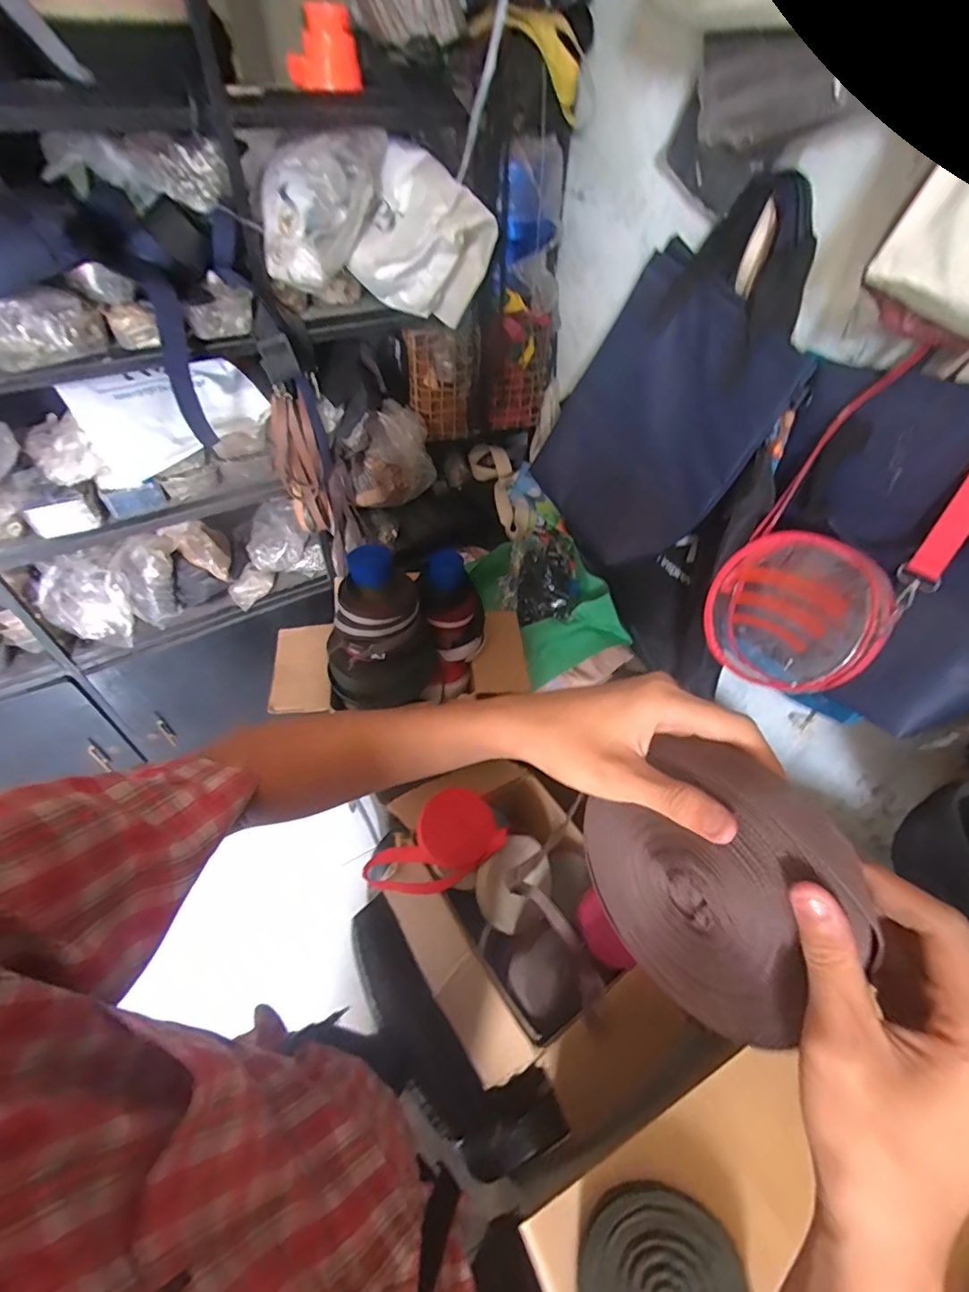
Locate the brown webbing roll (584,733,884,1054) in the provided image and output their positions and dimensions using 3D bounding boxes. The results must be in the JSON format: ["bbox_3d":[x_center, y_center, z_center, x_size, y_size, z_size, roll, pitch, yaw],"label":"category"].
[{"bbox_3d":[0.116,0.119,0.261,0.024,0.139,0.128,-11,55,-36],"label":"brown webbing roll"}]

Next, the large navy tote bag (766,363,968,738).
[{"bbox_3d":[0.493,-0.110,0.634,0.052,0.372,0.343,-17,41,-36],"label":"large navy tote bag"}]

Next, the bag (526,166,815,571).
[{"bbox_3d":[0.277,-0.388,0.799,0.058,0.503,0.367,-5,61,-41],"label":"bag"}]

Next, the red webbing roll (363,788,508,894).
[{"bbox_3d":[-0.085,0.355,0.900,0.230,0.098,0.136,-27,55,-23],"label":"red webbing roll"}]

